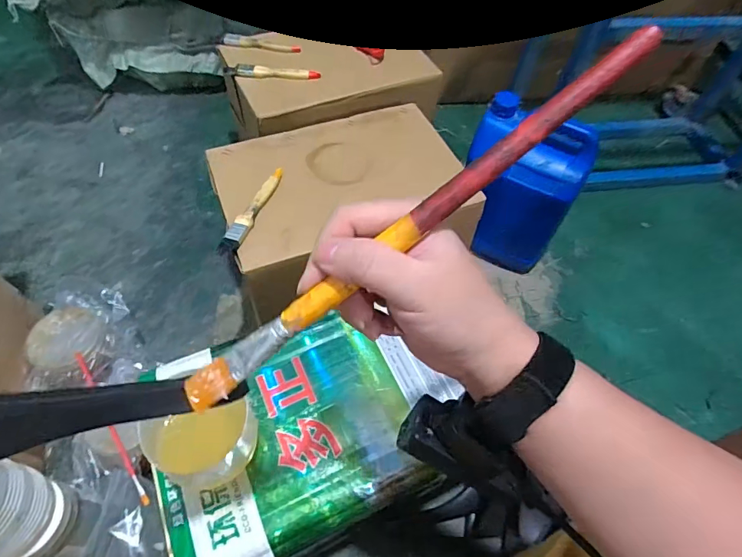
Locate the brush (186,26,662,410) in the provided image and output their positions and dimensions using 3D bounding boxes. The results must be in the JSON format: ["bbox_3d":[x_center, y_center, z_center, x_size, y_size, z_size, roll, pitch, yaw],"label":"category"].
[{"bbox_3d":[0.013,-0.020,0.217,0.277,0.011,0.017,-38,62,11],"label":"brush"}]

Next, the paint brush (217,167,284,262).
[{"bbox_3d":[-0.162,-0.090,0.589,0.031,0.010,0.162,14,57,6],"label":"paint brush"}]

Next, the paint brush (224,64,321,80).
[{"bbox_3d":[-0.173,-0.359,0.770,0.165,0.012,0.029,0,57,-3],"label":"paint brush"}]

